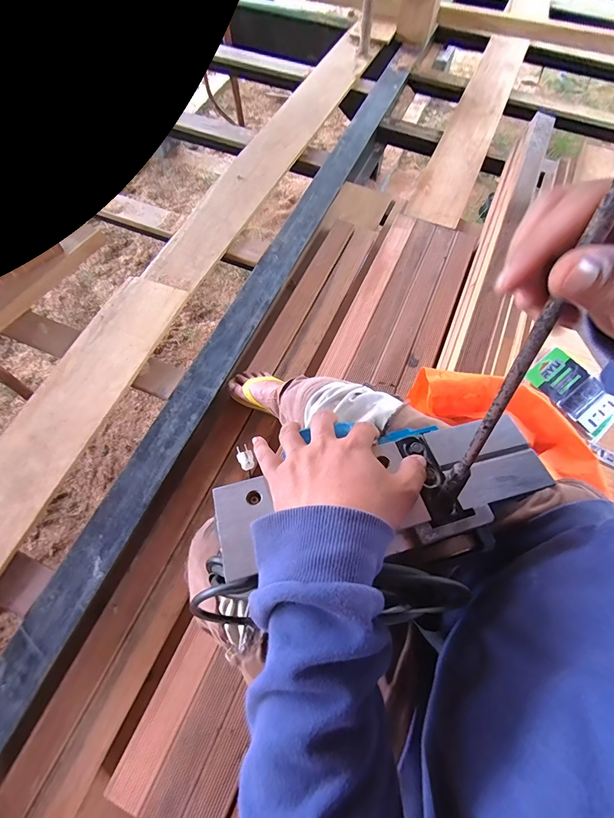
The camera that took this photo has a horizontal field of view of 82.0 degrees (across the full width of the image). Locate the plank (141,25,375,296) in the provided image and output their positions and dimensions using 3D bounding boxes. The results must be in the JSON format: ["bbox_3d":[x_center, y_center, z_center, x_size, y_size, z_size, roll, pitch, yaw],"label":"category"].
[{"bbox_3d":[-0.088,-1.003,1.302,0.181,0.040,1.580,24,68,5],"label":"plank"}]

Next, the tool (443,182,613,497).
[{"bbox_3d":[0.116,-0.028,0.186,0.010,0.257,0.007,10,45,8],"label":"tool"}]

